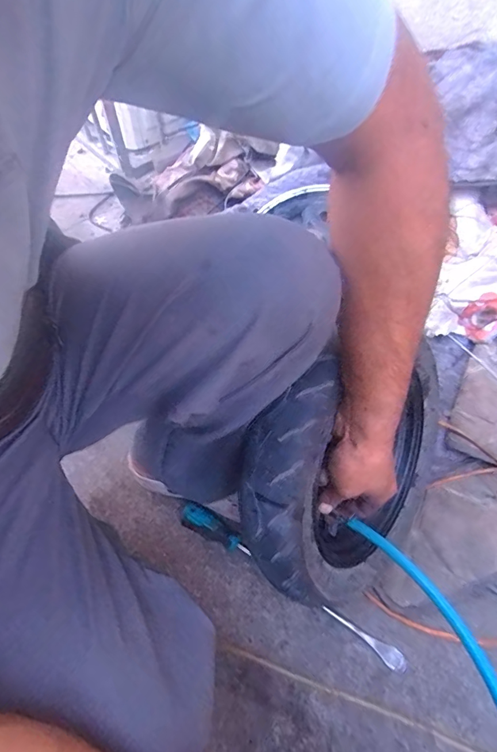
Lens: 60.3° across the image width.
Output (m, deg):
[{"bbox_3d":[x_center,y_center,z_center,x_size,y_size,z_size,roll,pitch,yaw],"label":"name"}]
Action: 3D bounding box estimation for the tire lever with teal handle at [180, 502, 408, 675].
[{"bbox_3d":[0.052,0.293,0.621,0.370,0.033,0.034,26,58,22],"label":"tire lever with teal handle"}]

